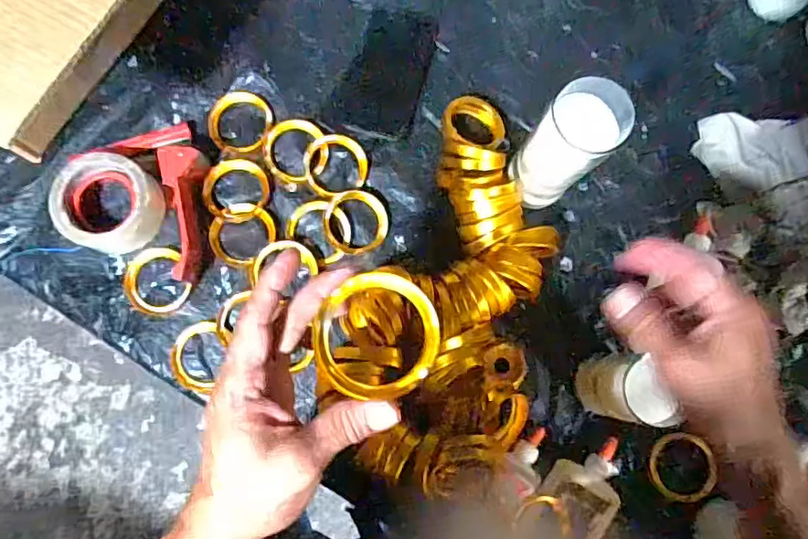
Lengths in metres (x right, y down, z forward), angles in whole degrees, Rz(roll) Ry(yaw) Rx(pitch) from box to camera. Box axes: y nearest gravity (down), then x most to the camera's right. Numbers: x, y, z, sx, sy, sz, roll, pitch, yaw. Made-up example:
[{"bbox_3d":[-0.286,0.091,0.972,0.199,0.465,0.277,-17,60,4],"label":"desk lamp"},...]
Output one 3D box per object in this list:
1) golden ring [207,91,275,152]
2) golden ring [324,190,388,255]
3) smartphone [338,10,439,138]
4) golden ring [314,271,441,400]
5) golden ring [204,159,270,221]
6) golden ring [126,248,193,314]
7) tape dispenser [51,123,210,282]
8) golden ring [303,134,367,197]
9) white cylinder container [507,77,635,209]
[{"bbox_3d":[-0.189,-0.171,0.657,0.070,0.006,0.070,1,81,-3],"label":"golden ring"},{"bbox_3d":[-0.053,-0.052,0.642,0.071,0.019,0.069,1,81,-3],"label":"golden ring"},{"bbox_3d":[-0.015,-0.236,0.679,0.084,0.007,0.164,16,80,-1],"label":"smartphone"},{"bbox_3d":[-0.015,0.039,0.333,0.070,0.013,0.073,1,81,-3],"label":"golden ring"},{"bbox_3d":[-0.187,-0.091,0.642,0.069,0.014,0.070,1,81,-3],"label":"golden ring"},{"bbox_3d":[-0.272,0.013,0.629,0.063,0.011,0.072,-25,83,-7],"label":"golden ring"},{"bbox_3d":[-0.293,-0.084,0.619,0.147,0.053,0.175,6,81,-2],"label":"tape dispenser"},{"bbox_3d":[-0.077,-0.117,0.650,0.070,0.019,0.070,1,81,-3],"label":"golden ring"},{"bbox_3d":[0.152,-0.114,0.567,0.065,0.194,0.069,0,83,-2],"label":"white cylinder container"}]

